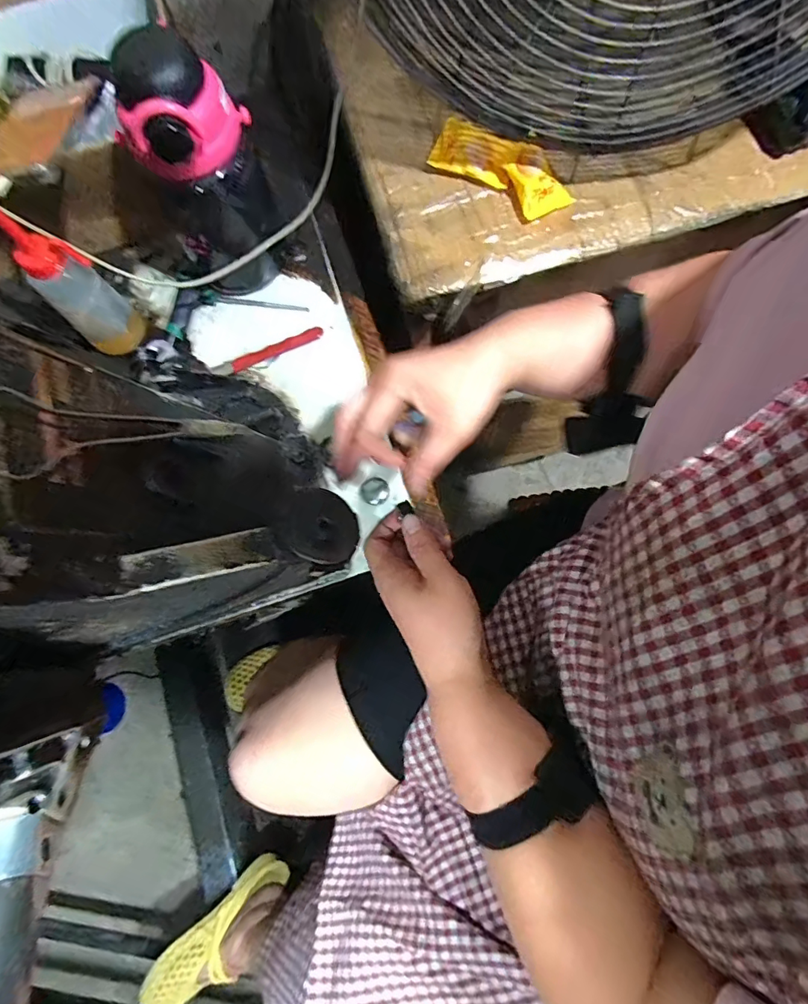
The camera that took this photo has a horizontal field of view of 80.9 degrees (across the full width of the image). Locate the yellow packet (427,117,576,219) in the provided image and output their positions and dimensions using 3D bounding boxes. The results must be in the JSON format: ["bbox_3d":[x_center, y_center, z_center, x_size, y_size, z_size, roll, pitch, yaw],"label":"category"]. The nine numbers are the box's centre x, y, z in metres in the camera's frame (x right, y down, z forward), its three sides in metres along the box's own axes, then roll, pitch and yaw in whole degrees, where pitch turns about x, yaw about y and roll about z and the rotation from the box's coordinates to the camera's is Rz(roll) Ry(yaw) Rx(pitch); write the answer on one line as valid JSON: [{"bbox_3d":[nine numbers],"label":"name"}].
[{"bbox_3d":[0.090,-0.308,0.436,0.130,0.025,0.051,32,79,8],"label":"yellow packet"}]

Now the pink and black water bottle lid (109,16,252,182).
[{"bbox_3d":[-0.158,-0.277,0.331,0.083,0.060,0.063,-22,77,-4],"label":"pink and black water bottle lid"}]

